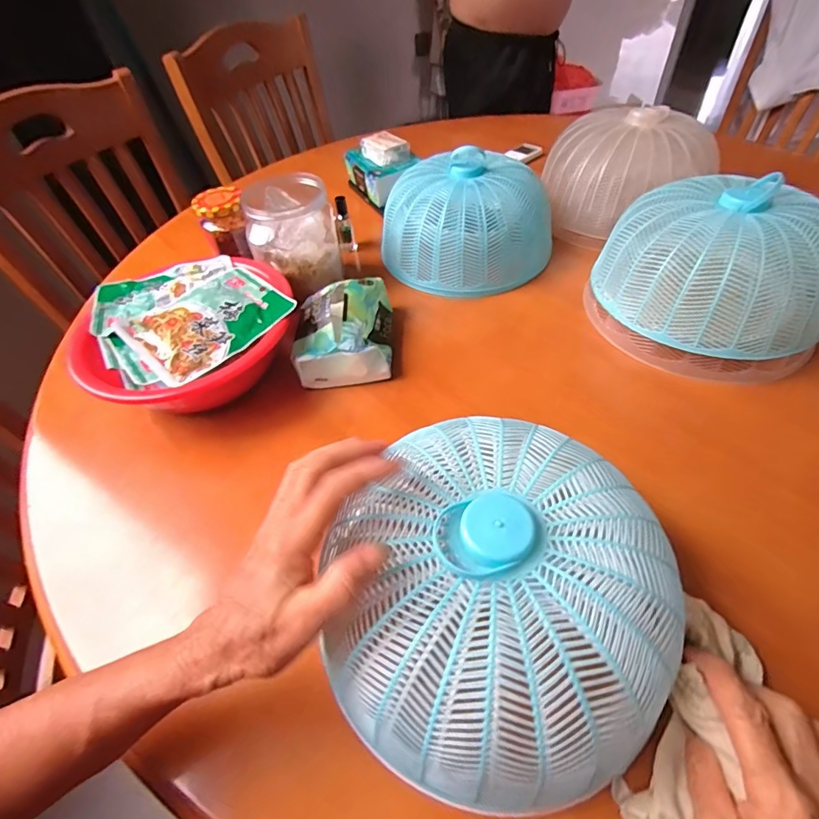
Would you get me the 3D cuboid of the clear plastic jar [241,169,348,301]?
[{"bbox_3d":[-0.151,-0.224,0.582,0.108,0.106,0.118,-24,53,-15],"label":"clear plastic jar"}]

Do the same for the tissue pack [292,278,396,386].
[{"bbox_3d":[-0.075,-0.093,0.533,0.107,0.072,0.132,-3,50,2],"label":"tissue pack"}]

